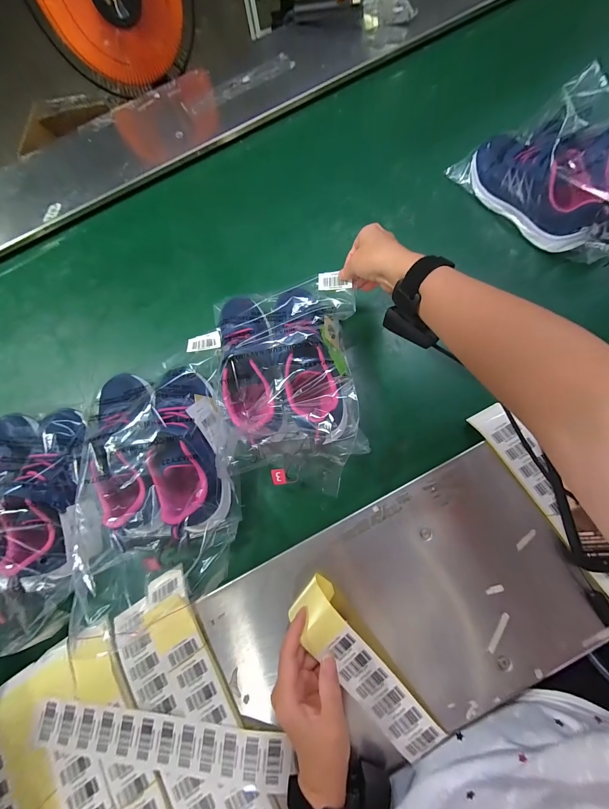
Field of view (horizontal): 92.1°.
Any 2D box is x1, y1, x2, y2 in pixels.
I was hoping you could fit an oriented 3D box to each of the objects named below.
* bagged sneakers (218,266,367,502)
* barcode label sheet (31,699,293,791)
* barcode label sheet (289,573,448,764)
[{"bbox_3d":[-0.023,-0.038,0.419,0.195,0.104,0.296,-3,91,3],"label":"bagged sneakers"},{"bbox_3d":[-0.171,0.391,0.340,0.306,0.007,0.048,3,73,7],"label":"barcode label sheet"},{"bbox_3d":[0.065,0.294,0.326,0.053,0.030,0.200,-41,83,3],"label":"barcode label sheet"}]

